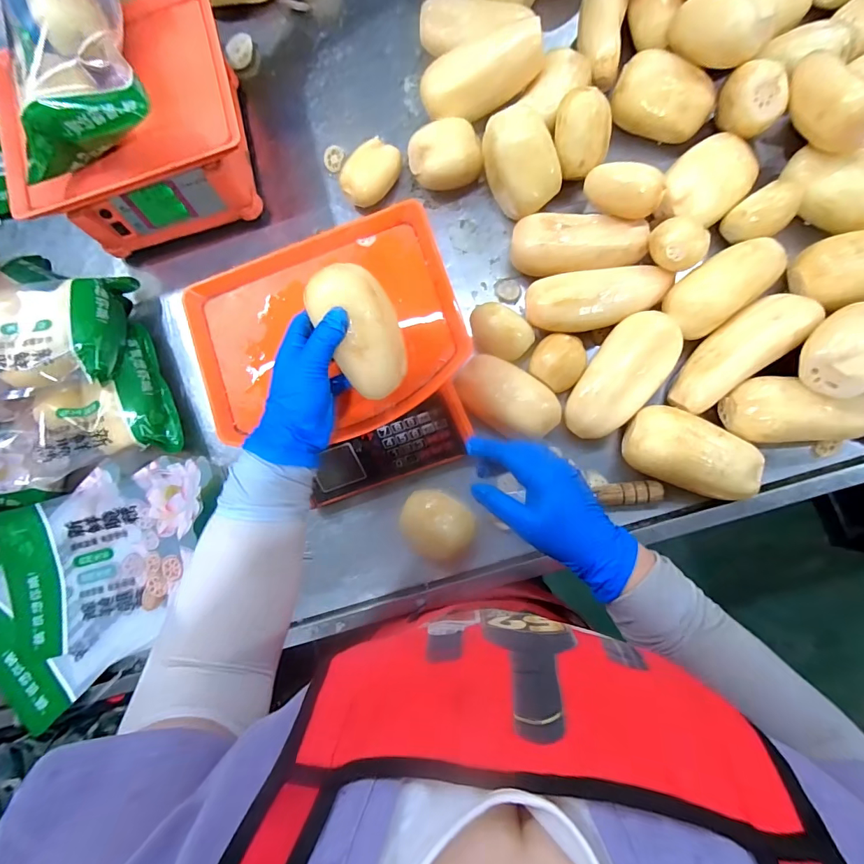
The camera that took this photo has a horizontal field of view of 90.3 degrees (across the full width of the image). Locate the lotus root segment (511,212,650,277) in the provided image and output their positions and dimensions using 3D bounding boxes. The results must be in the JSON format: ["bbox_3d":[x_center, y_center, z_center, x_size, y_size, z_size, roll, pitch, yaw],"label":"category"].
[{"bbox_3d":[0.180,-0.226,0.534,0.156,0.050,0.070,5,85,8],"label":"lotus root segment"}]

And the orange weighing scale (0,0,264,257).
[{"bbox_3d":[-0.383,-0.406,0.588,0.293,0.134,0.248,-13,83,6],"label":"orange weighing scale"}]

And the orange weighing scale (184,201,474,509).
[{"bbox_3d":[-0.098,-0.076,0.518,0.280,0.130,0.279,-20,82,5],"label":"orange weighing scale"}]

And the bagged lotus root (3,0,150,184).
[{"bbox_3d":[-0.416,-0.438,0.474,0.151,0.086,0.250,-19,83,5],"label":"bagged lotus root"}]

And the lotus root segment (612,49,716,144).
[{"bbox_3d":[0.287,-0.415,0.541,0.121,0.056,0.071,25,88,9],"label":"lotus root segment"}]

